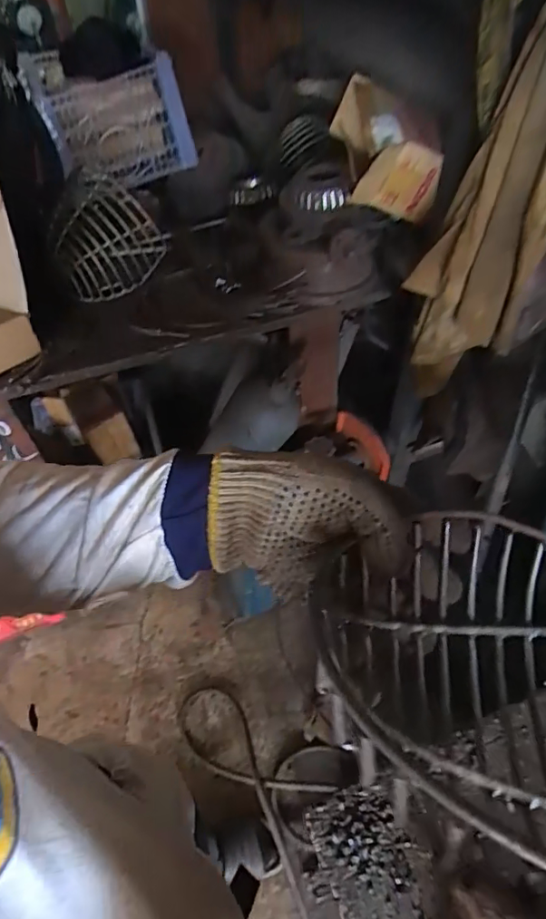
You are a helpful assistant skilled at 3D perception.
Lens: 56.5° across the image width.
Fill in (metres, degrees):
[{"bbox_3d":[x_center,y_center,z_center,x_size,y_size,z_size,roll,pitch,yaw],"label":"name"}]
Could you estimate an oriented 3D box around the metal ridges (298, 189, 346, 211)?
[{"bbox_3d":[0.082,-0.444,0.867,0.077,0.026,0.035,4,51,6],"label":"metal ridges"}]

